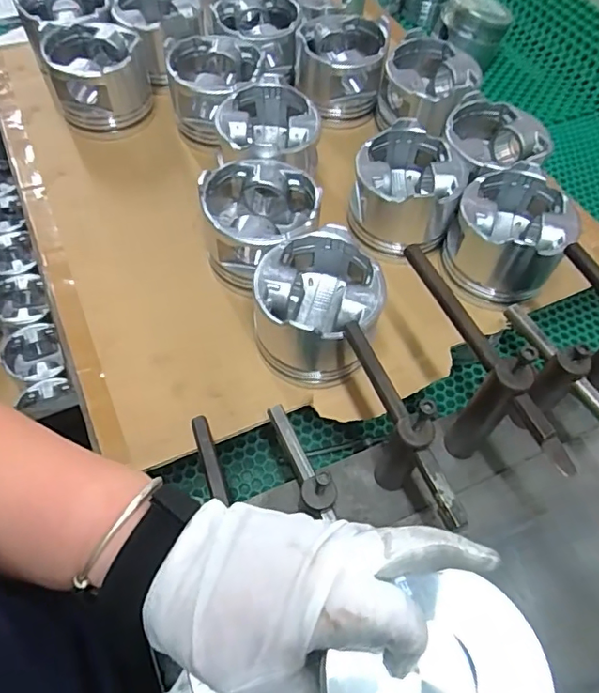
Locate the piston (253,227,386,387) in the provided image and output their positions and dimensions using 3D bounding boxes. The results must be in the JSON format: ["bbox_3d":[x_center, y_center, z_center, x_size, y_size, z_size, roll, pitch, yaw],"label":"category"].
[{"bbox_3d":[0.012,-0.032,0.431,0.099,0.075,0.105,7,59,1],"label":"piston"}]

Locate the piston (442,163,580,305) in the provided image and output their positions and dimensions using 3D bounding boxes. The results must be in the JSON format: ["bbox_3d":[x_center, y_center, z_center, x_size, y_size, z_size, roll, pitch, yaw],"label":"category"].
[{"bbox_3d":[0.189,-0.100,0.485,0.093,0.078,0.098,1,59,-2],"label":"piston"}]

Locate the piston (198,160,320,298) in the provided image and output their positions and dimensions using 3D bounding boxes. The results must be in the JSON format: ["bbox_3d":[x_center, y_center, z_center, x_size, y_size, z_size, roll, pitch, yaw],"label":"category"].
[{"bbox_3d":[-0.034,-0.110,0.476,0.096,0.079,0.099,1,59,-2],"label":"piston"}]

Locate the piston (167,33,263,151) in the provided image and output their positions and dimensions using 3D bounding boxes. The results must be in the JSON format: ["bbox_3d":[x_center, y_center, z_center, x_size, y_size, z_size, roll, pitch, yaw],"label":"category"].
[{"bbox_3d":[-0.091,-0.278,0.574,0.094,0.073,0.102,-2,59,-4],"label":"piston"}]

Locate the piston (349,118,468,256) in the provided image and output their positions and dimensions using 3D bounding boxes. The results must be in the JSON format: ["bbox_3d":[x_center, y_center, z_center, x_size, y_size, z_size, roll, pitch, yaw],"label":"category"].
[{"bbox_3d":[0.100,-0.147,0.505,0.099,0.069,0.105,16,59,6],"label":"piston"}]

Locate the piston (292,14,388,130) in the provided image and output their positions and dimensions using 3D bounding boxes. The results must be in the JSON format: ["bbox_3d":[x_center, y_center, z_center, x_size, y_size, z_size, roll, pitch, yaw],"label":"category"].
[{"bbox_3d":[0.045,-0.321,0.603,0.099,0.071,0.104,1,59,-3],"label":"piston"}]

